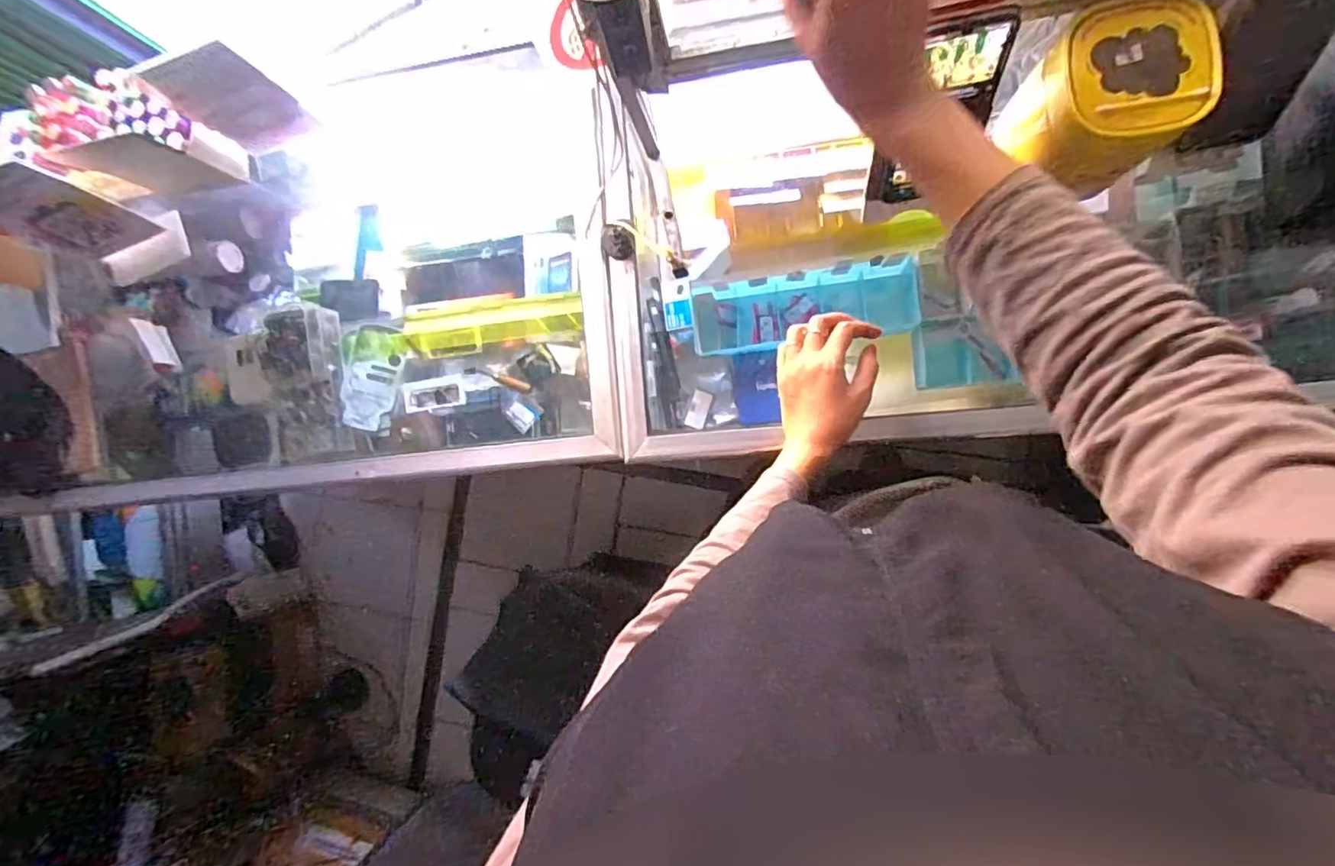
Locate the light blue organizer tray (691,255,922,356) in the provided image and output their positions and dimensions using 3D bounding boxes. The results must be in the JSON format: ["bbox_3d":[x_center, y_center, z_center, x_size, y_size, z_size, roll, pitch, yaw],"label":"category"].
[{"bbox_3d":[0.166,-0.151,0.731,0.269,0.052,0.087,-6,88,8],"label":"light blue organizer tray"}]

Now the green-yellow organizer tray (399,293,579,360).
[{"bbox_3d":[-0.246,-0.152,0.819,0.257,0.064,0.076,-5,88,8],"label":"green-yellow organizer tray"}]

